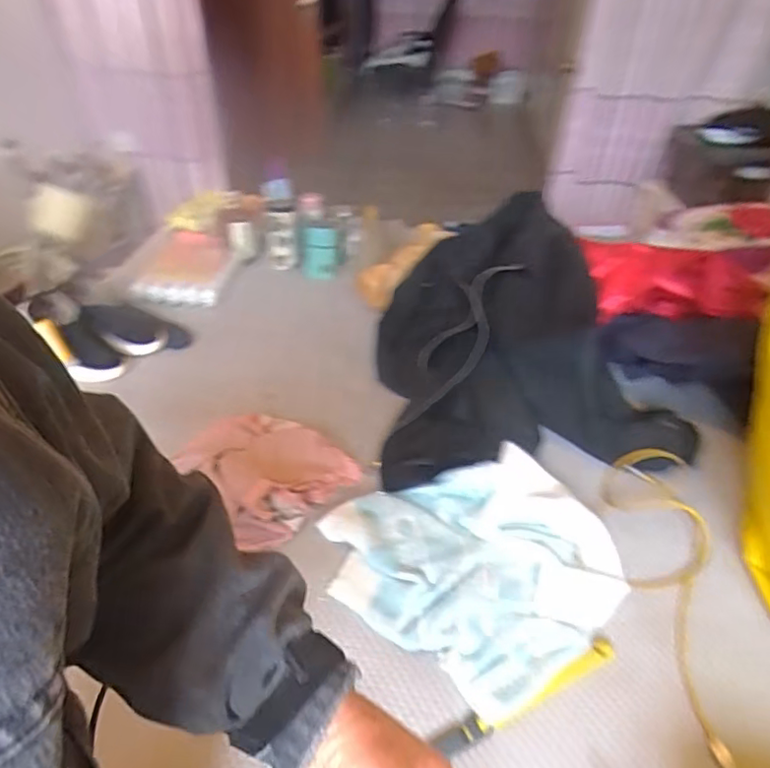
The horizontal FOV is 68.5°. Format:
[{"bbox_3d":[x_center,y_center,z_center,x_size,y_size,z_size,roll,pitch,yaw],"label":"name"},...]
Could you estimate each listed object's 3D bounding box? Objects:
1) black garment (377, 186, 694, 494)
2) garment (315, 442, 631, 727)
[{"bbox_3d":[0.227,-0.131,1.165,0.508,0.207,0.645,-4,38,-6],"label":"black garment"},{"bbox_3d":[0.140,0.245,0.850,0.378,0.037,0.362,-26,45,-30],"label":"garment"}]

